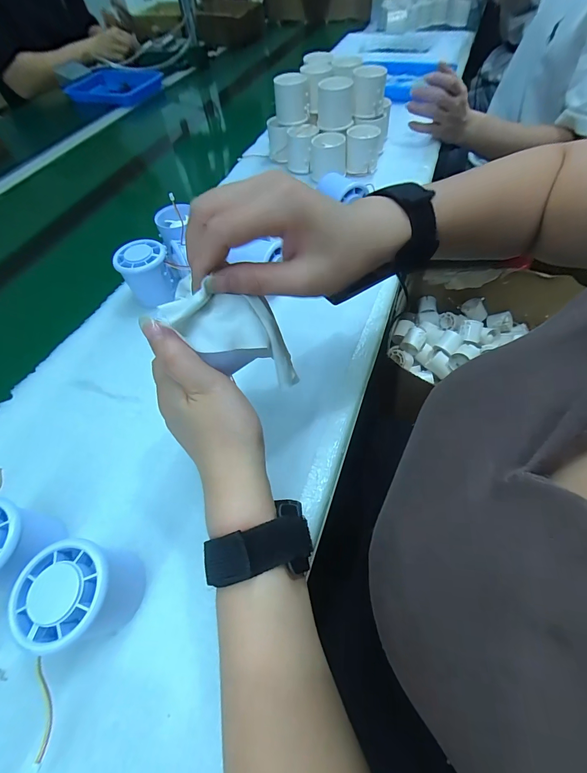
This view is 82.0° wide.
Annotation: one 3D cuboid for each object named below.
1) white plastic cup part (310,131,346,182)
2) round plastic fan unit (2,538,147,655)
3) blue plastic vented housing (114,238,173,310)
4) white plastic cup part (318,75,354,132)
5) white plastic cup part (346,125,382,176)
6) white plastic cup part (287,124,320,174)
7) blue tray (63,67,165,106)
[{"bbox_3d":[0.054,-0.362,0.535,0.049,0.054,0.043,-16,57,-6],"label":"white plastic cup part"},{"bbox_3d":[-0.134,0.132,0.216,0.054,0.057,0.055,-1,56,2],"label":"round plastic fan unit"},{"bbox_3d":[-0.167,-0.127,0.390,0.056,0.057,0.057,-22,58,-12],"label":"blue plastic vented housing"},{"bbox_3d":[0.065,-0.434,0.521,0.053,0.055,0.052,1,56,5],"label":"white plastic cup part"},{"bbox_3d":[0.110,-0.378,0.537,0.050,0.049,0.060,6,57,9],"label":"white plastic cup part"},{"bbox_3d":[0.014,-0.388,0.553,0.049,0.049,0.055,6,57,9],"label":"white plastic cup part"},{"bbox_3d":[-0.463,-0.783,0.886,0.201,0.030,0.175,12,57,11],"label":"blue tray"}]

